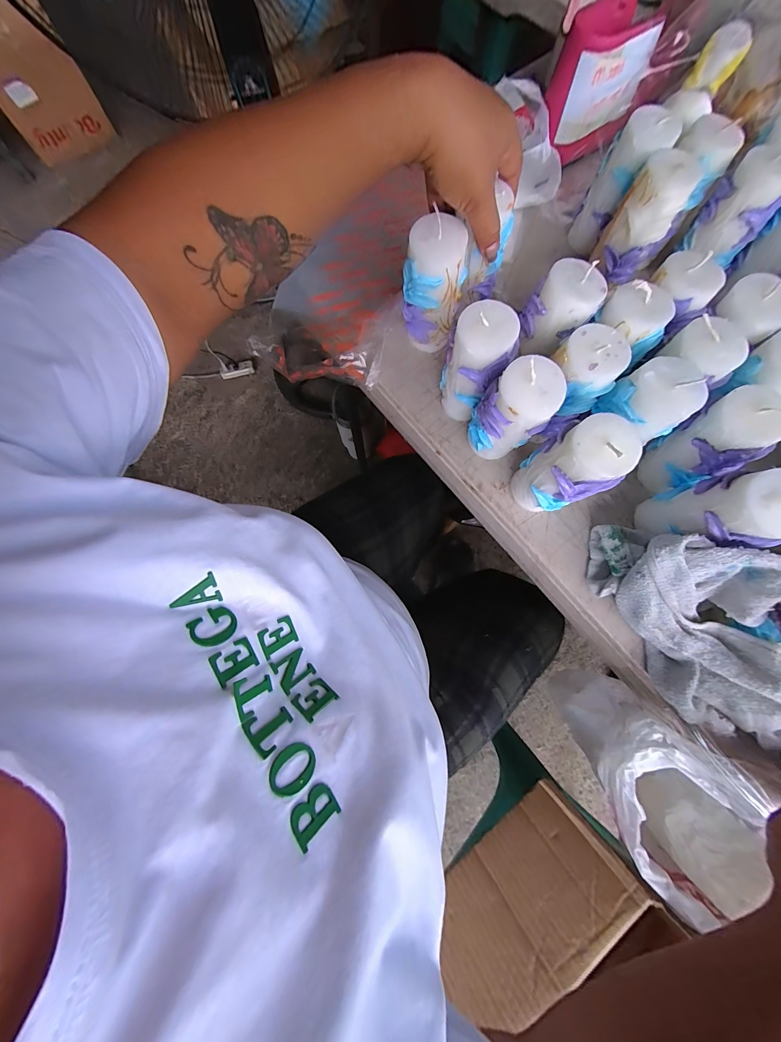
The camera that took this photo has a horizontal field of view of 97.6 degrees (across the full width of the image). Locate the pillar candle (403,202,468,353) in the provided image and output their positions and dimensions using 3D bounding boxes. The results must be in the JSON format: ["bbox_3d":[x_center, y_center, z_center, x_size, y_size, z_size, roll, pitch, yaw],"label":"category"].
[{"bbox_3d":[0.040,-0.209,0.318,0.048,0.108,0.043,29,79,7],"label":"pillar candle"}]

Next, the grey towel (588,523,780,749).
[{"bbox_3d":[0.246,0.086,0.266,0.080,0.090,0.201,-25,78,-5],"label":"grey towel"}]

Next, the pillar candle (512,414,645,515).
[{"bbox_3d":[0.143,-0.038,0.282,0.051,0.116,0.046,9,77,3],"label":"pillar candle"}]

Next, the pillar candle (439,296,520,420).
[{"bbox_3d":[0.073,-0.132,0.306,0.052,0.110,0.049,16,78,4],"label":"pillar candle"}]

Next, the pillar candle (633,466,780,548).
[{"bbox_3d":[0.248,-0.004,0.265,0.047,0.108,0.059,-13,77,-2],"label":"pillar candle"}]

